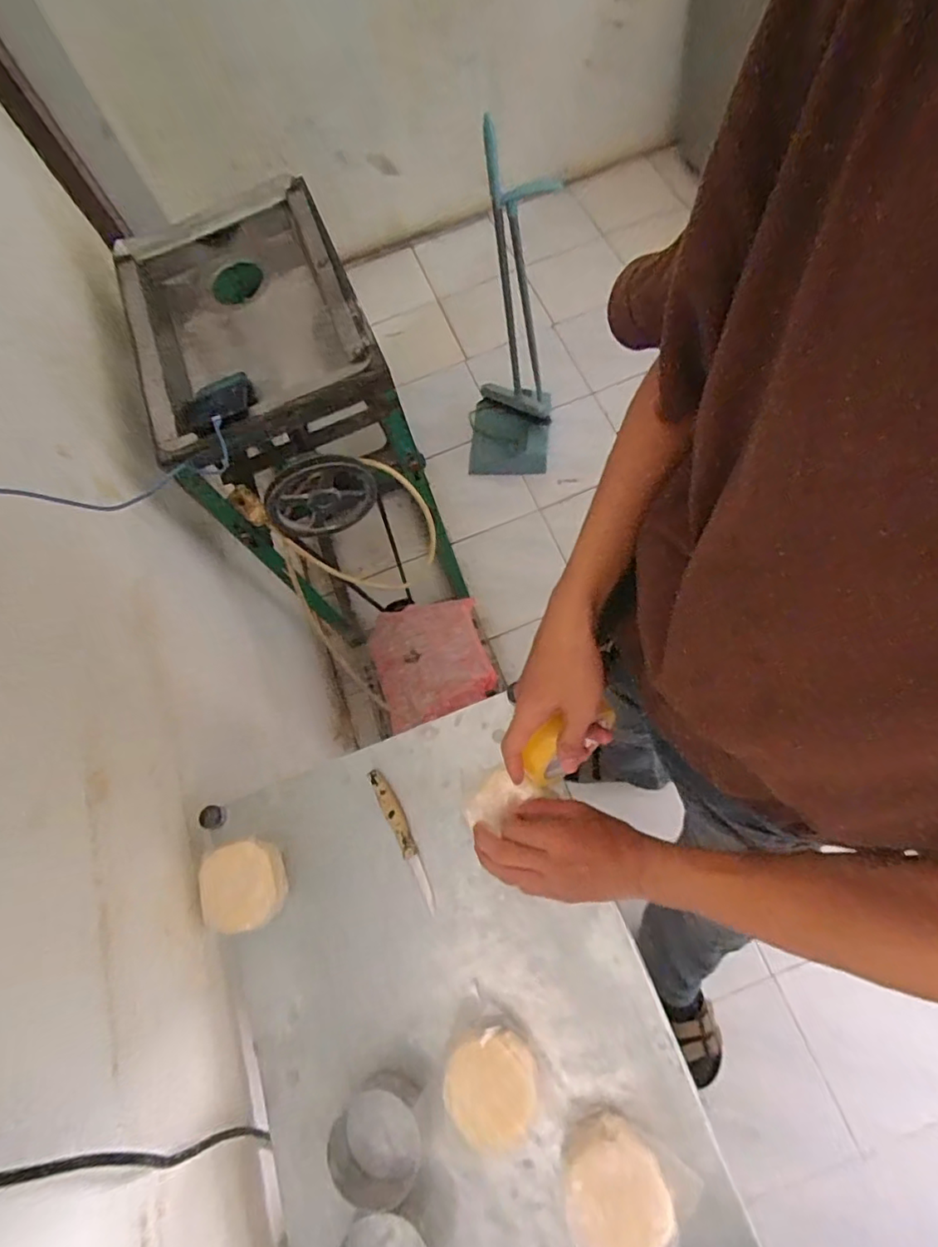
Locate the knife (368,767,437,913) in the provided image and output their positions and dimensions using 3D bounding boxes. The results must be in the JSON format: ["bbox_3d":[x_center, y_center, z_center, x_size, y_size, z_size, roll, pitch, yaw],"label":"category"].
[{"bbox_3d":[-0.069,0.224,0.604,0.018,0.015,0.150,-28,68,-3],"label":"knife"}]

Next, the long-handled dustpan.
[{"bbox_3d":[0.107,-0.692,1.375,0.196,0.746,0.256,2,70,9],"label":"long-handled dustpan"}]

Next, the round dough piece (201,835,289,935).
[{"bbox_3d":[-0.229,0.268,0.586,0.076,0.041,0.081,-3,69,7],"label":"round dough piece"}]

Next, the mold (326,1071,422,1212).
[{"bbox_3d":[-0.081,0.451,0.501,0.076,0.033,0.086,-2,69,7],"label":"mold"}]

